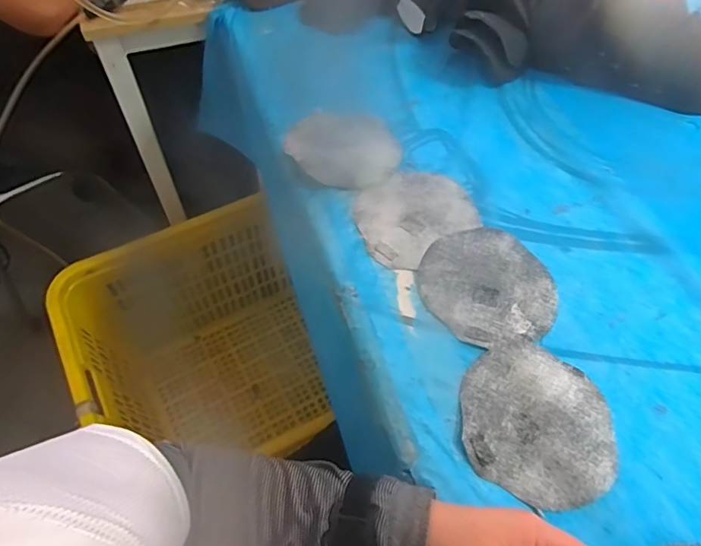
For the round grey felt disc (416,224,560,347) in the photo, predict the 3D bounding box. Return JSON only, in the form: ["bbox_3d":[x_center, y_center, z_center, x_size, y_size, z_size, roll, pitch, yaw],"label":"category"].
[{"bbox_3d":[0.151,0.013,0.540,0.137,0.004,0.146,2,58,-2],"label":"round grey felt disc"}]

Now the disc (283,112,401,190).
[{"bbox_3d":[-0.009,-0.166,0.637,0.142,0.015,0.139,2,58,-2],"label":"disc"}]

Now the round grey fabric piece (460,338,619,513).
[{"bbox_3d":[0.173,0.135,0.461,0.134,0.011,0.147,2,58,-2],"label":"round grey fabric piece"}]

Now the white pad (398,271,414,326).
[{"bbox_3d":[0.060,0.025,0.532,0.017,0.004,0.065,3,58,-1],"label":"white pad"}]

